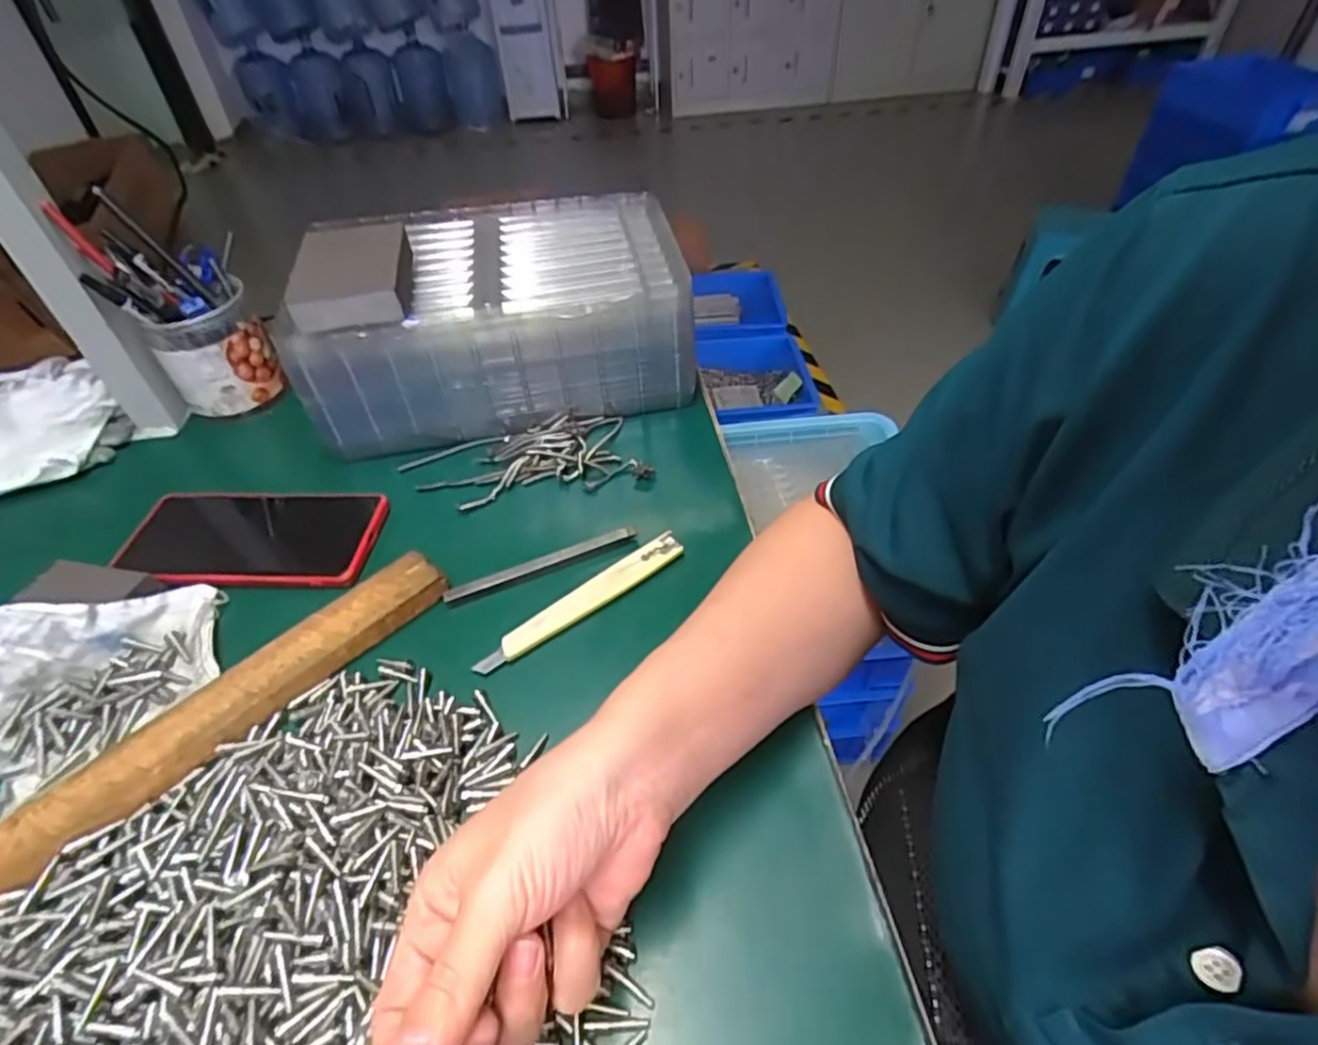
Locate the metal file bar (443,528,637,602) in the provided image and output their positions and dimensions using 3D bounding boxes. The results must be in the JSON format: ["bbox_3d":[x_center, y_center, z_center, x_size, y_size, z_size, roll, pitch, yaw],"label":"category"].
[{"bbox_3d":[-0.073,0.026,0.429,0.123,0.010,0.009,-17,48,-15],"label":"metal file bar"}]

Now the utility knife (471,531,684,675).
[{"bbox_3d":[-0.045,0.046,0.409,0.141,0.013,0.016,-30,52,-25],"label":"utility knife"}]

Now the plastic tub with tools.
[{"bbox_3d":[-0.366,-0.167,0.530,0.085,0.154,0.080,-1,46,1],"label":"plastic tub with tools"}]

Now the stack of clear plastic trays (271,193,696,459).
[{"bbox_3d":[-0.125,-0.162,0.545,0.274,0.109,0.167,-8,46,-6],"label":"stack of clear plastic trays"}]

